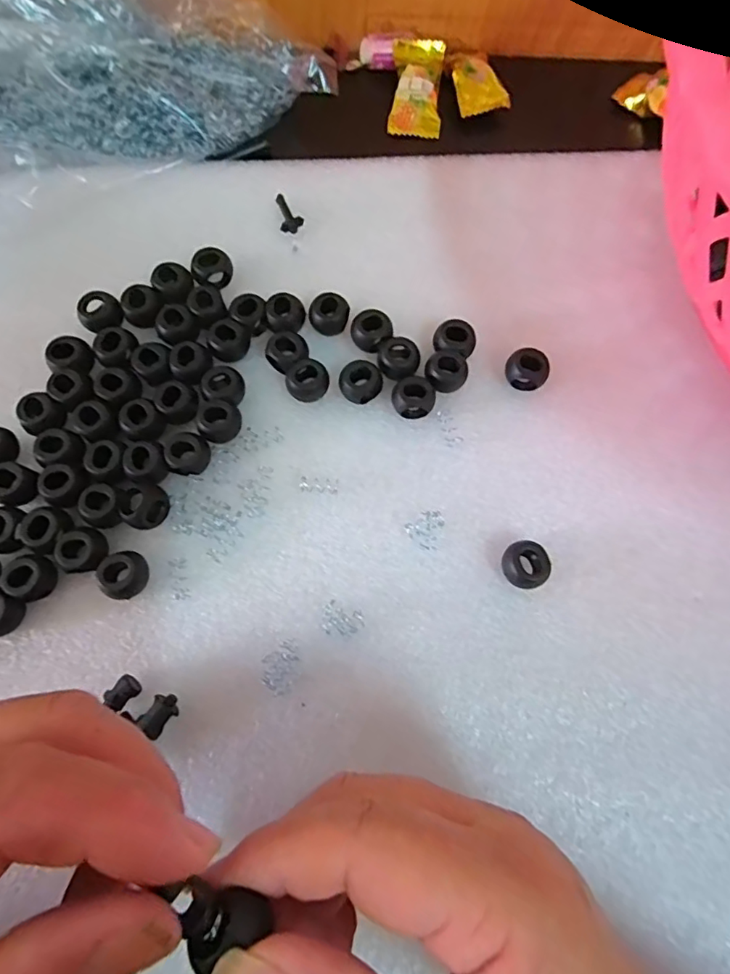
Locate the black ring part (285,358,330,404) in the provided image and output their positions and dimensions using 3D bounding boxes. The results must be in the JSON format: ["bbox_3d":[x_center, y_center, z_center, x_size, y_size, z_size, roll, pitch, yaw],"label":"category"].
[{"bbox_3d":[-0.024,-0.044,0.227,0.017,0.011,0.016,0,74,-1],"label":"black ring part"}]

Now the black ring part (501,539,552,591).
[{"bbox_3d":[0.061,0.030,0.206,0.017,0.012,0.017,0,74,-1],"label":"black ring part"}]

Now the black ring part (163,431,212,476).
[{"bbox_3d":[-0.070,-0.013,0.214,0.016,0.009,0.016,0,74,-1],"label":"black ring part"}]

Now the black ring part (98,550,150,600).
[{"bbox_3d":[-0.090,0.033,0.201,0.015,0.010,0.017,10,74,2],"label":"black ring part"}]

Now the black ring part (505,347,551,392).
[{"bbox_3d":[0.068,-0.049,0.229,0.017,0.013,0.016,0,74,-1],"label":"black ring part"}]

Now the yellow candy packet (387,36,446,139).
[{"bbox_3d":[0.028,-0.214,0.286,0.026,0.013,0.057,5,74,1],"label":"yellow candy packet"}]

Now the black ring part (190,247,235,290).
[{"bbox_3d":[-0.068,-0.097,0.240,0.017,0.010,0.014,-19,75,-6],"label":"black ring part"}]

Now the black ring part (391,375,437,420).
[{"bbox_3d":[0.020,-0.037,0.224,0.017,0.010,0.016,0,74,-1],"label":"black ring part"}]

